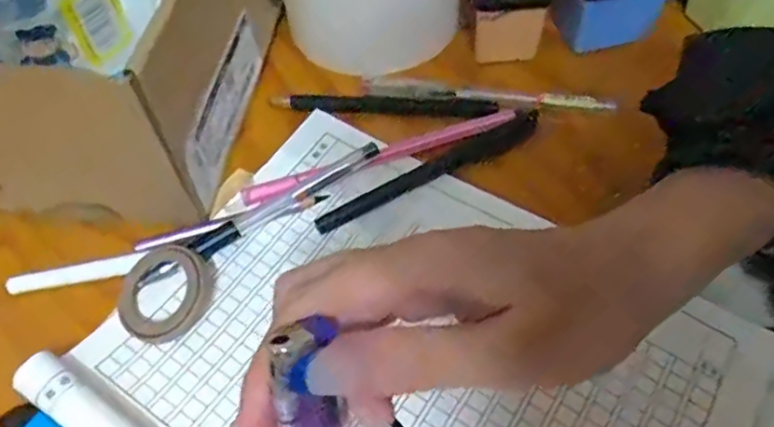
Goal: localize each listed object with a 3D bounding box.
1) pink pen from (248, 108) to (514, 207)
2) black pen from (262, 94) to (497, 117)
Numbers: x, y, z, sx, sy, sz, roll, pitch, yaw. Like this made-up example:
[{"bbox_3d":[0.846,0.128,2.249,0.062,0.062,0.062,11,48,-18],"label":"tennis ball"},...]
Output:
[{"bbox_3d":[-0.003,-0.032,0.345,0.153,0.010,0.015,-16,59,-8],"label":"pink pen"},{"bbox_3d":[-0.003,-0.062,0.369,0.129,0.007,0.009,5,59,5],"label":"black pen"}]

